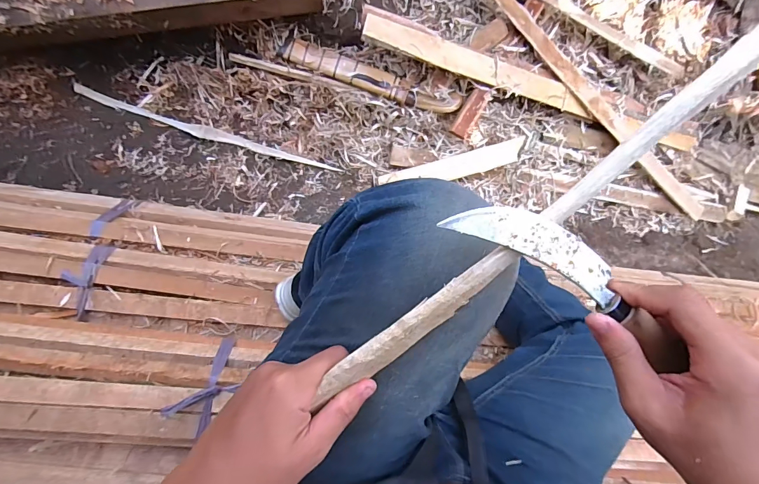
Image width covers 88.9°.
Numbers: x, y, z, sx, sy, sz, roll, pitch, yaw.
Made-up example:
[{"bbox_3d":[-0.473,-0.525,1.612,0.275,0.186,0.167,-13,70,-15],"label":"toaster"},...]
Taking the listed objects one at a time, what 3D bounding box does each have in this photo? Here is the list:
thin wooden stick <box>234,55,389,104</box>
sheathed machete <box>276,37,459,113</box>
[{"bbox_3d":[-0.172,-0.412,0.974,0.410,0.023,0.022,15,93,-3],"label":"thin wooden stick"},{"bbox_3d":[-0.022,-0.409,0.975,0.464,0.042,0.071,17,93,-3],"label":"sheathed machete"}]

